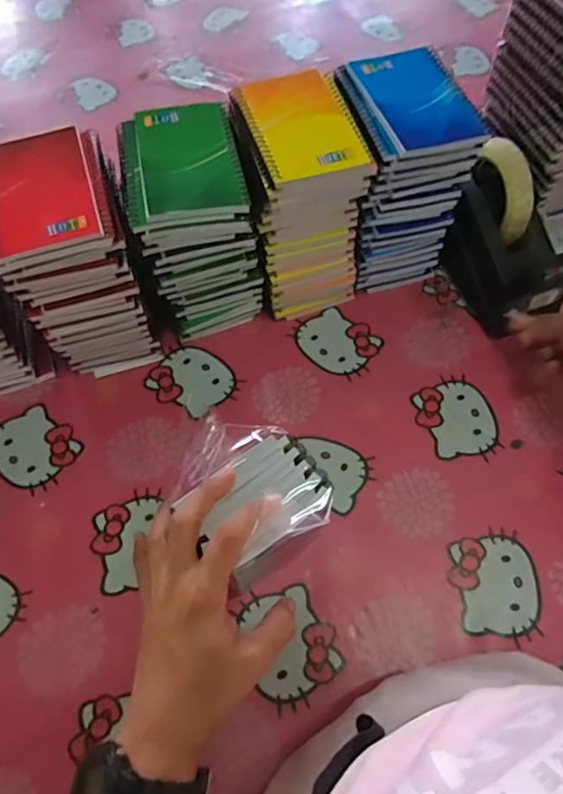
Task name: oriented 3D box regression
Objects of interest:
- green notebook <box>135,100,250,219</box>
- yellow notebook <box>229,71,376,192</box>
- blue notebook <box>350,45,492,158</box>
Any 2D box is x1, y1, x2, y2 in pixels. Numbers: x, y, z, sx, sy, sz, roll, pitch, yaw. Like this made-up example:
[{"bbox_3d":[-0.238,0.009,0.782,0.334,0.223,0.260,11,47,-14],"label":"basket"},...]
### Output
[{"bbox_3d":[-0.077,-0.201,0.437,0.081,0.011,0.127,-10,62,-5],"label":"green notebook"},{"bbox_3d":[0.019,-0.234,0.449,0.091,0.018,0.130,-15,62,-8],"label":"yellow notebook"},{"bbox_3d":[0.118,-0.261,0.462,0.085,0.018,0.126,-16,66,-7],"label":"blue notebook"}]

